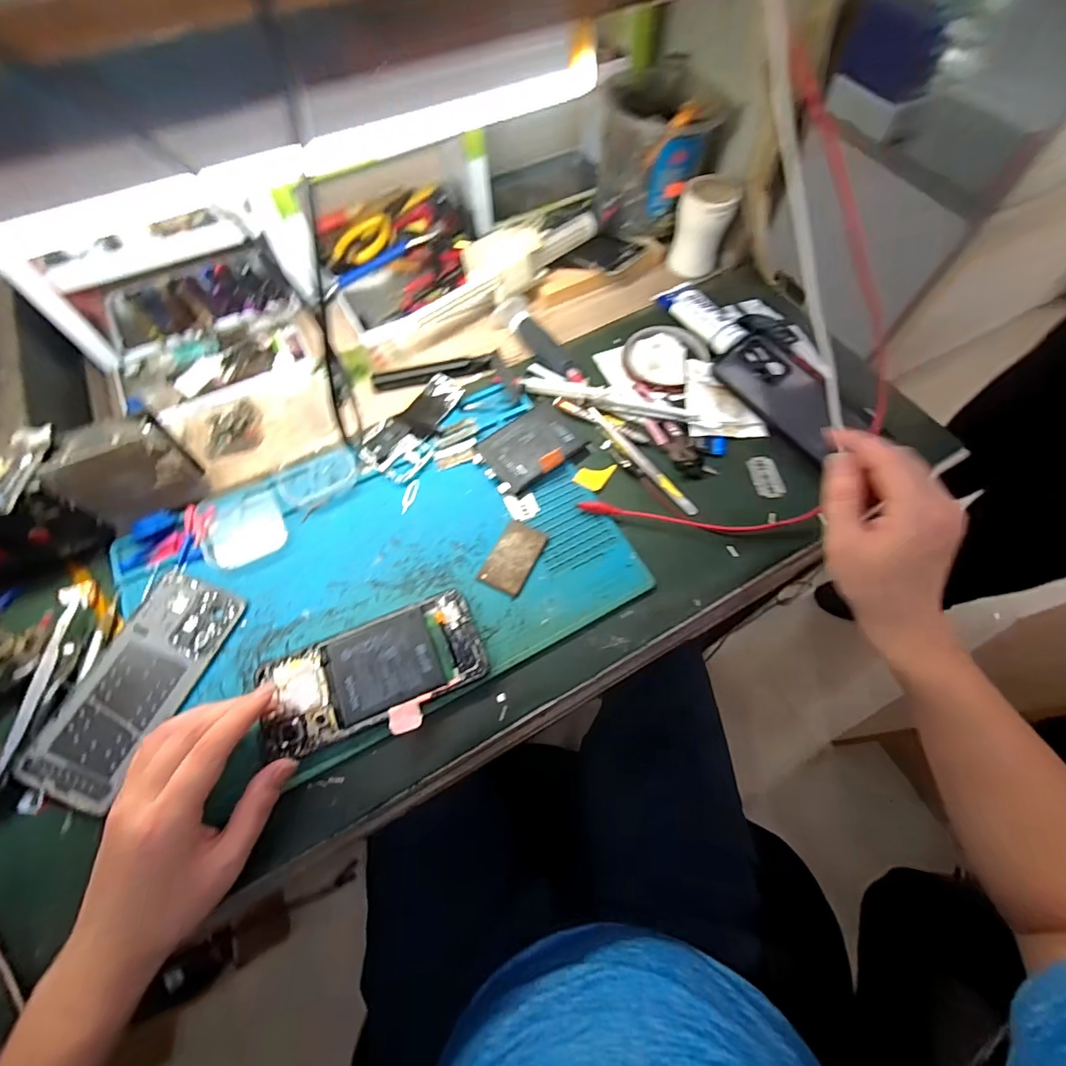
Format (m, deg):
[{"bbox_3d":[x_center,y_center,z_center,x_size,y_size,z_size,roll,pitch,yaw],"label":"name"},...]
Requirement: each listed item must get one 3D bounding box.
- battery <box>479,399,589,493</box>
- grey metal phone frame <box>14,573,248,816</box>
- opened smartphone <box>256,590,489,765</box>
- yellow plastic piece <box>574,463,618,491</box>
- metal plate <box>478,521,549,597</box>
[{"bbox_3d":[0.002,-0.083,0.452,0.096,0.012,0.065,-33,68,-14],"label":"battery"},{"bbox_3d":[-0.287,0.107,0.359,0.072,0.010,0.160,19,66,10],"label":"grey metal phone frame"},{"bbox_3d":[-0.115,0.104,0.357,0.158,0.009,0.083,-22,65,-10],"label":"opened smartphone"},{"bbox_3d":[0.056,-0.055,0.445,0.026,0.004,0.037,30,68,15],"label":"yellow plastic piece"},{"bbox_3d":[-0.015,0.020,0.406,0.036,0.004,0.060,23,66,12],"label":"metal plate"}]

